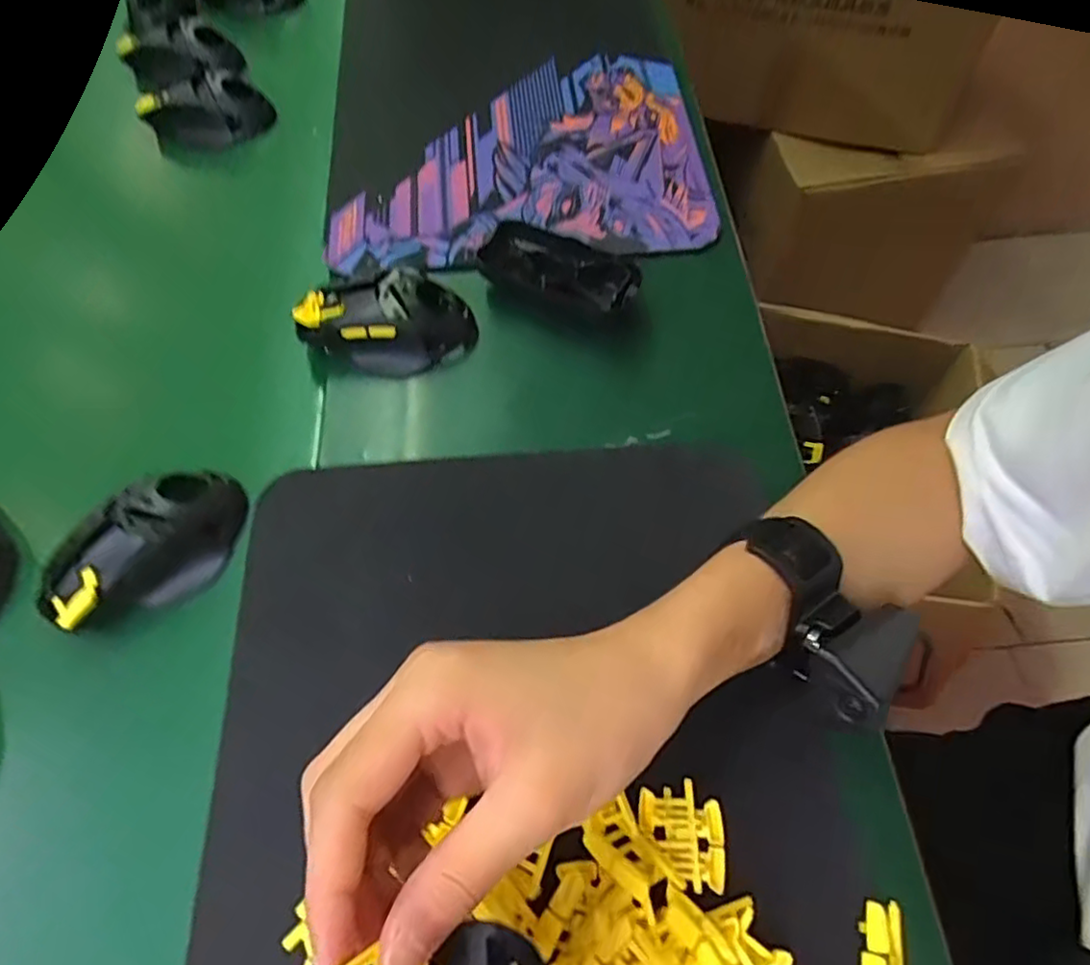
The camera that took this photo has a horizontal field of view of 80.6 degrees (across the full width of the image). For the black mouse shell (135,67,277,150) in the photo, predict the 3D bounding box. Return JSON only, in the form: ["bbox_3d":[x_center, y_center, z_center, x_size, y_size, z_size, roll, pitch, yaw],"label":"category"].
[{"bbox_3d":[-0.292,-0.318,0.551,0.111,0.041,0.057,-14,61,-4],"label":"black mouse shell"}]

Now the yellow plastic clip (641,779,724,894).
[{"bbox_3d":[0.063,0.160,0.291,0.035,0.009,0.041,-2,61,3],"label":"yellow plastic clip"}]

